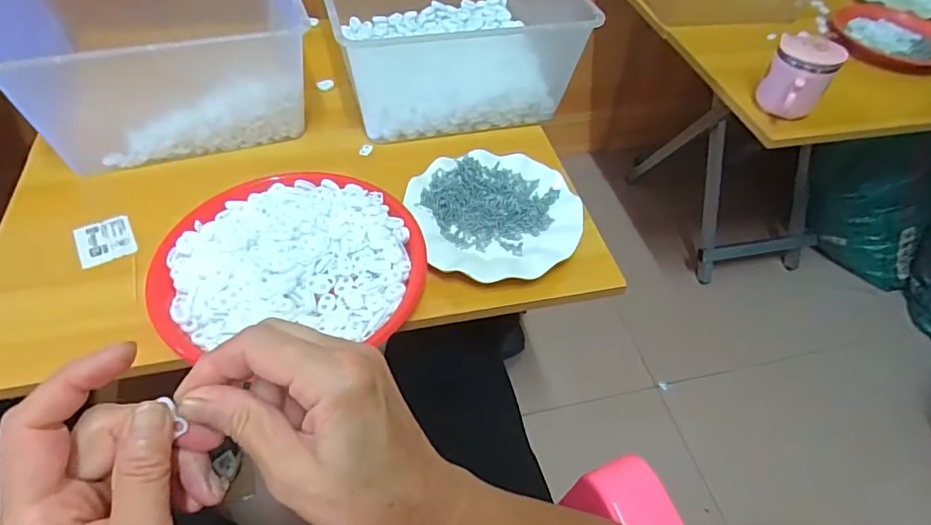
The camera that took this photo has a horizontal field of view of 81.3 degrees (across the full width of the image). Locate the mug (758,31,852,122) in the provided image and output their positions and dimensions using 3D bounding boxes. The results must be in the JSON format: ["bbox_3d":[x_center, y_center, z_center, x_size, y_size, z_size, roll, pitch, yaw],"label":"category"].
[{"bbox_3d":[0.434,-0.237,0.716,0.080,0.093,0.074,30,54,20],"label":"mug"}]

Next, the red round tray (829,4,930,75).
[{"bbox_3d":[0.714,-0.379,0.905,0.194,0.023,0.194,2,50,-3],"label":"red round tray"}]

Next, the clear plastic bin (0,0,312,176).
[{"bbox_3d":[-0.347,-0.259,0.628,0.282,0.134,0.290,-16,53,-17],"label":"clear plastic bin"}]

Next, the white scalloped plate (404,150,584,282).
[{"bbox_3d":[0.034,-0.052,0.567,0.169,0.021,0.173,2,50,-3],"label":"white scalloped plate"}]

